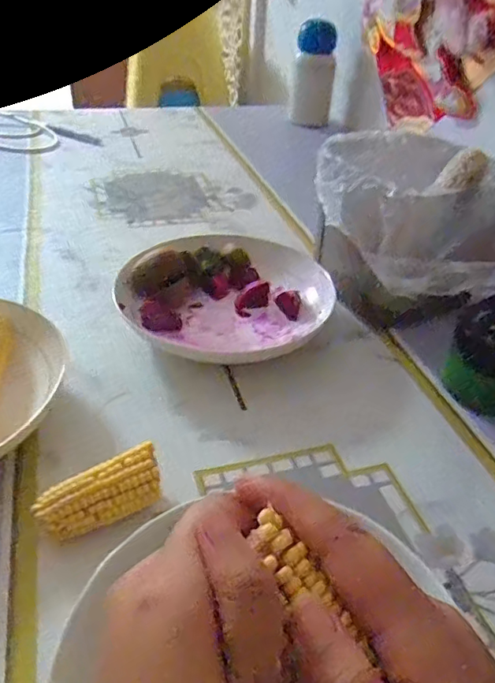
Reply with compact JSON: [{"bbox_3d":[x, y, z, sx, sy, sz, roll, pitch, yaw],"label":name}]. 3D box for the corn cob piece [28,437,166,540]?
[{"bbox_3d":[-0.091,0.100,0.336,0.075,0.036,0.033,-16,42,-25],"label":"corn cob piece"}]

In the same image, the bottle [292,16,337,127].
[{"bbox_3d":[0.133,-0.534,1.074,0.085,0.182,0.082,5,37,1],"label":"bottle"}]

